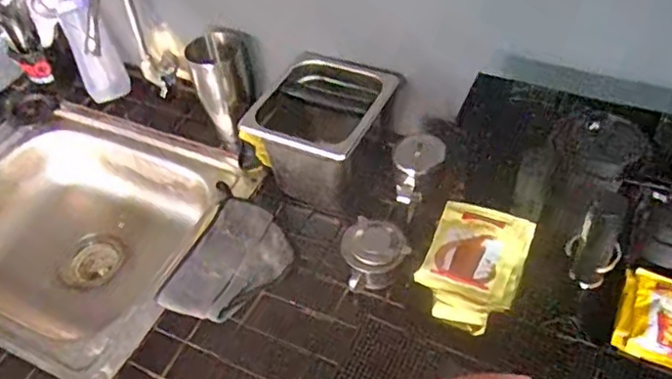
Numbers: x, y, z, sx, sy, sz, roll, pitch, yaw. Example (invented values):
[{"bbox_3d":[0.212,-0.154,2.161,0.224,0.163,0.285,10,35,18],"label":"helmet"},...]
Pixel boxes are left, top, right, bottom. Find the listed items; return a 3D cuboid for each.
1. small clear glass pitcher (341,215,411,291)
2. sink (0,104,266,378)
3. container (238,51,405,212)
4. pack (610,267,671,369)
[{"bbox_3d":[0.050,0.084,0.760,0.077,0.064,0.074,-3,47,4],"label":"small clear glass pitcher"},{"bbox_3d":[-0.398,0.084,0.958,0.488,0.174,0.394,17,52,21],"label":"sink"},{"bbox_3d":[-0.018,-0.083,0.834,0.160,0.117,0.182,22,54,24],"label":"container"},{"bbox_3d":[0.323,0.126,0.590,0.078,0.016,0.100,16,52,20],"label":"pack"}]

